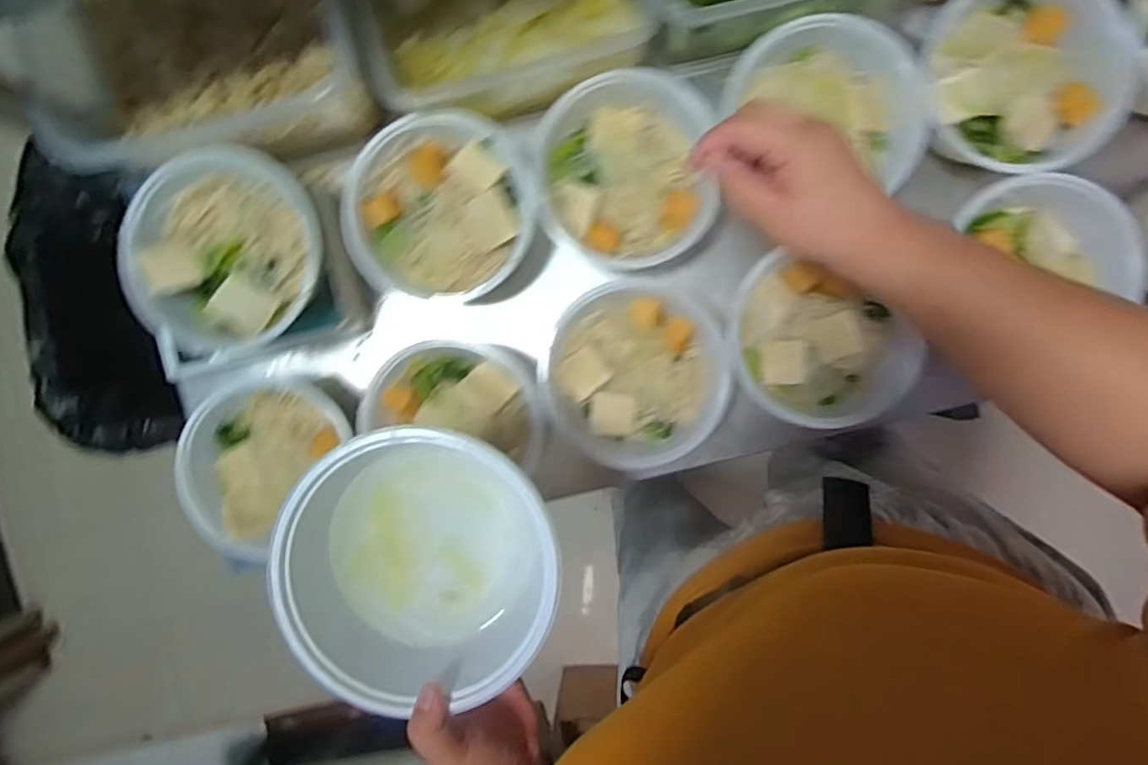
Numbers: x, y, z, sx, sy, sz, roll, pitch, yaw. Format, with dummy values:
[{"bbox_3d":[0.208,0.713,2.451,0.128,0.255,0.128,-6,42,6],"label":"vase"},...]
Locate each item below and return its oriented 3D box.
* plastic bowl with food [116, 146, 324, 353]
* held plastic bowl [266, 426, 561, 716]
[{"bbox_3d":[-0.306,-0.116,0.557,0.169,0.086,0.163,0,93,2],"label":"plastic bowl with food"},{"bbox_3d":[-0.102,0.120,0.423,0.169,0.084,0.178,-28,91,3],"label":"held plastic bowl"}]

